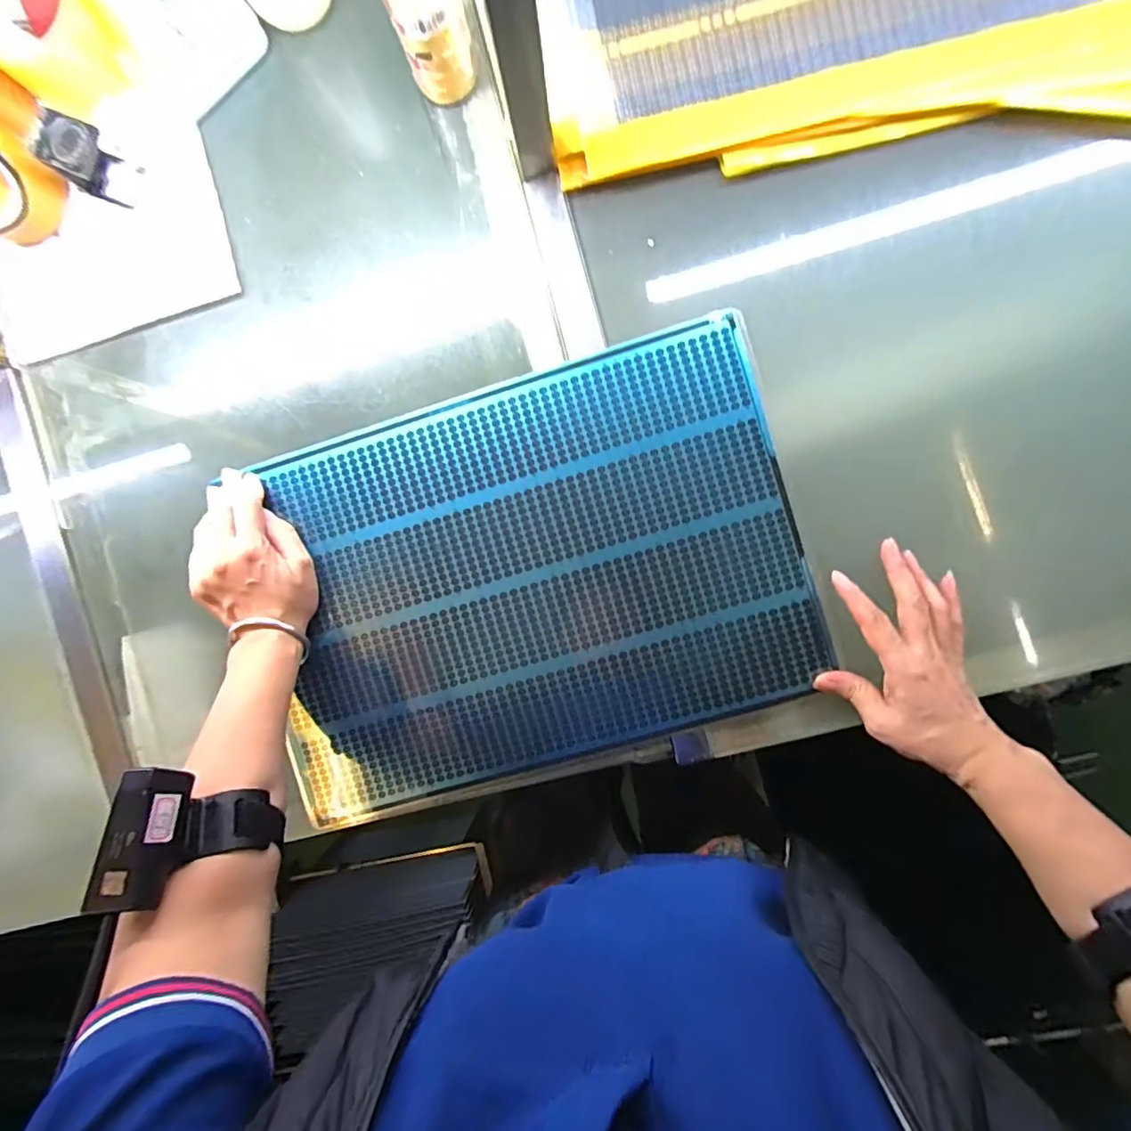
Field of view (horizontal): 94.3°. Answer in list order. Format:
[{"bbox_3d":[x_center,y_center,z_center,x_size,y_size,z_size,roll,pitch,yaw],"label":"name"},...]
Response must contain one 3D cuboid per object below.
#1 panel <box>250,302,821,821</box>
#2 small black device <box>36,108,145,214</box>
[{"bbox_3d":[-0.034,0.013,0.442,0.447,0.011,0.324,-16,91,4],"label":"panel"},{"bbox_3d":[-0.378,-0.320,0.415,0.040,0.053,0.040,23,93,2],"label":"small black device"}]

